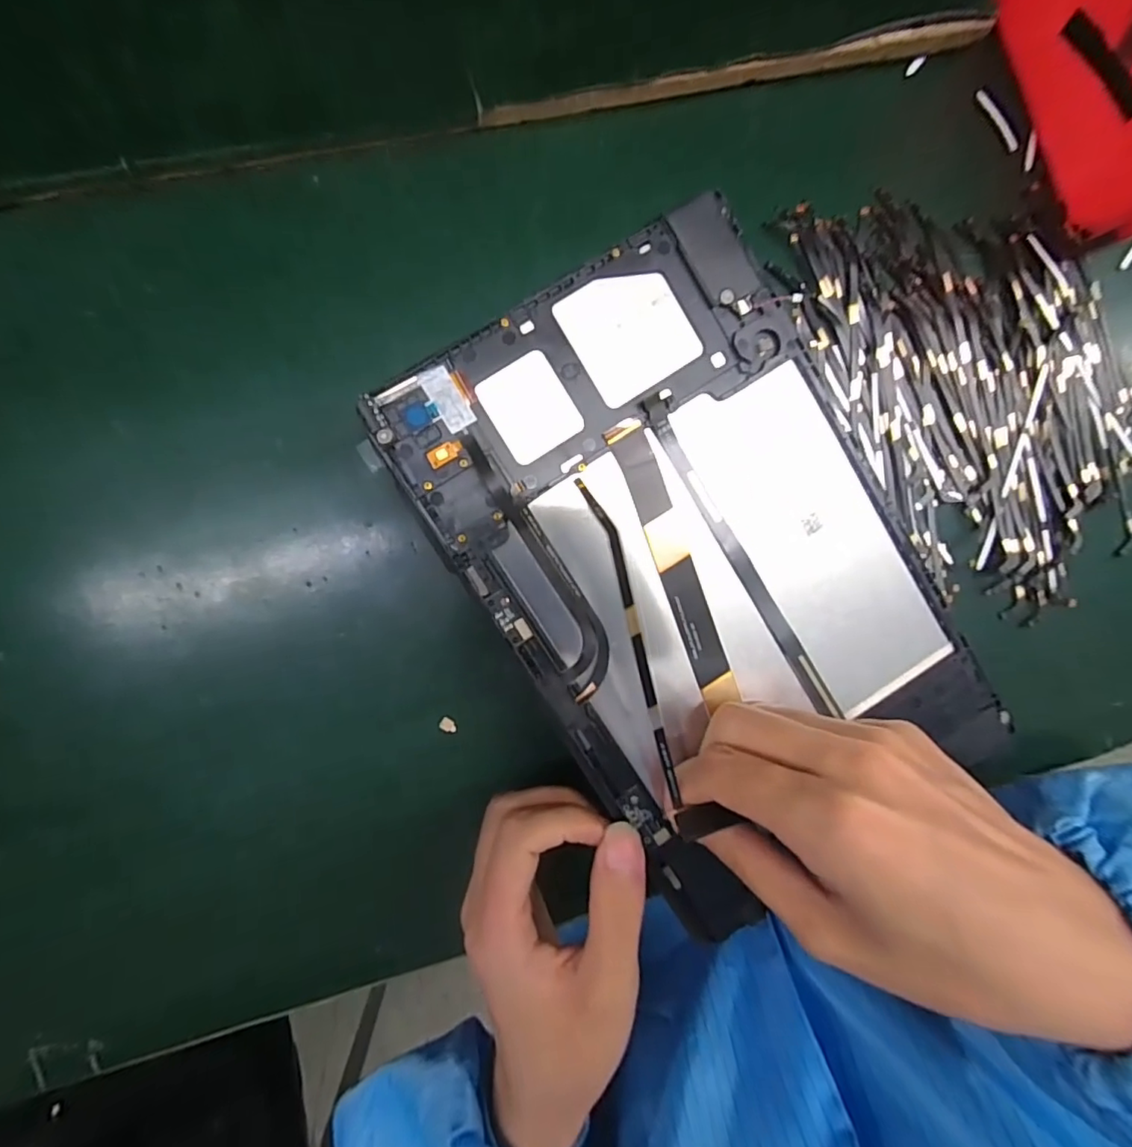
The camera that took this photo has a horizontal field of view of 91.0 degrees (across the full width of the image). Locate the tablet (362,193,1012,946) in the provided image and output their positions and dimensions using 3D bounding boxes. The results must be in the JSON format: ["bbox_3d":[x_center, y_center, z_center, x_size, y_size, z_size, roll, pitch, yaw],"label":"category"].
[{"bbox_3d":[0.050,0.001,0.209,0.149,0.015,0.227,-32,96,-4],"label":"tablet"}]

